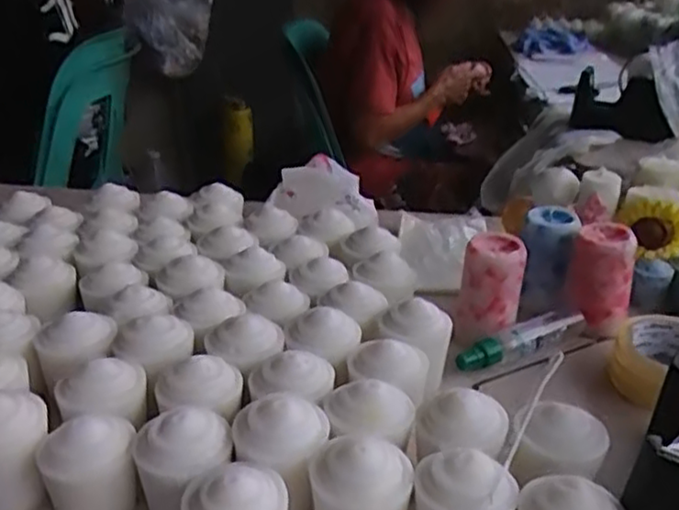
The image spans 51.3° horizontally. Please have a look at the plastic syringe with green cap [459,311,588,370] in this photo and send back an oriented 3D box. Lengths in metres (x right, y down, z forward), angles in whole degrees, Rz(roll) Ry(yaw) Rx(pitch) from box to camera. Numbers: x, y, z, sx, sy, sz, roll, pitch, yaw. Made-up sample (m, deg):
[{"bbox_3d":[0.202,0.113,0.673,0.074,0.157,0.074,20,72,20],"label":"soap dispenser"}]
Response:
[{"bbox_3d":[0.157,0.077,0.617,0.133,0.026,0.025,-12,29,-22],"label":"plastic syringe with green cap"}]

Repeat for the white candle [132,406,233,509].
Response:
[{"bbox_3d":[-0.093,0.129,0.429,0.053,0.060,0.049,0,27,0],"label":"white candle"}]

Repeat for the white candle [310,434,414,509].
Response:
[{"bbox_3d":[0.011,0.142,0.413,0.059,0.068,0.058,1,27,1],"label":"white candle"}]

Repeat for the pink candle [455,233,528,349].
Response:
[{"bbox_3d":[0.133,0.030,0.628,0.052,0.086,0.053,6,27,10],"label":"pink candle"}]

